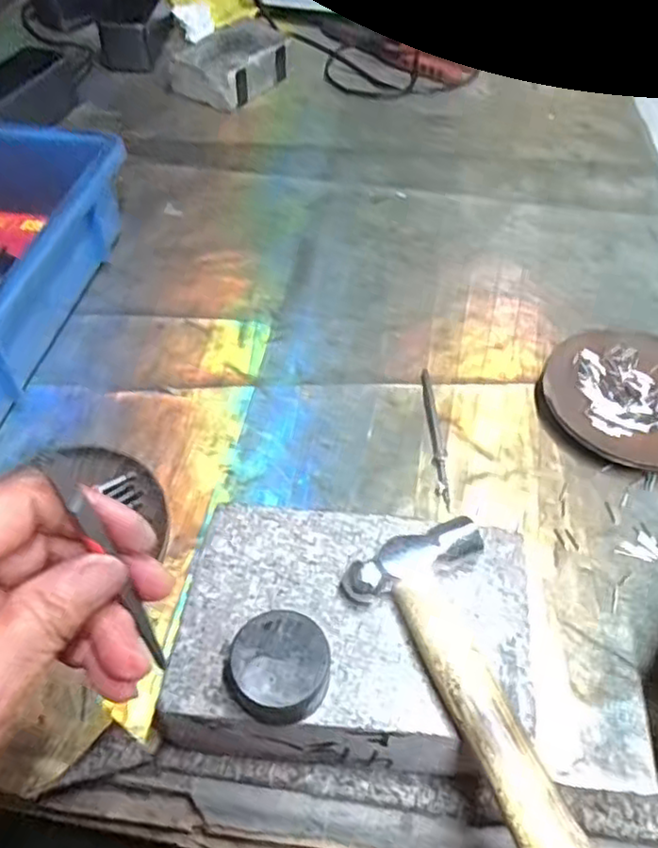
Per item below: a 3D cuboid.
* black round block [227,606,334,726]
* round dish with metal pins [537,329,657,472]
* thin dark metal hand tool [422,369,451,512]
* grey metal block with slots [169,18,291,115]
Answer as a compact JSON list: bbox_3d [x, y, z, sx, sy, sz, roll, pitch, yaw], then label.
[{"bbox_3d":[-0.019,0.095,0.256,0.036,0.019,0.038,2,53,-3],"label":"black round block"},{"bbox_3d":[0.199,-0.020,0.428,0.112,0.014,0.107,0,52,0],"label":"round dish with metal pins"},{"bbox_3d":[0.066,0.006,0.410,0.009,0.004,0.105,0,52,0],"label":"thin dark metal hand tool"},{"bbox_3d":[-0.102,-0.385,0.705,0.084,0.041,0.121,29,57,21],"label":"grey metal block with slots"}]

